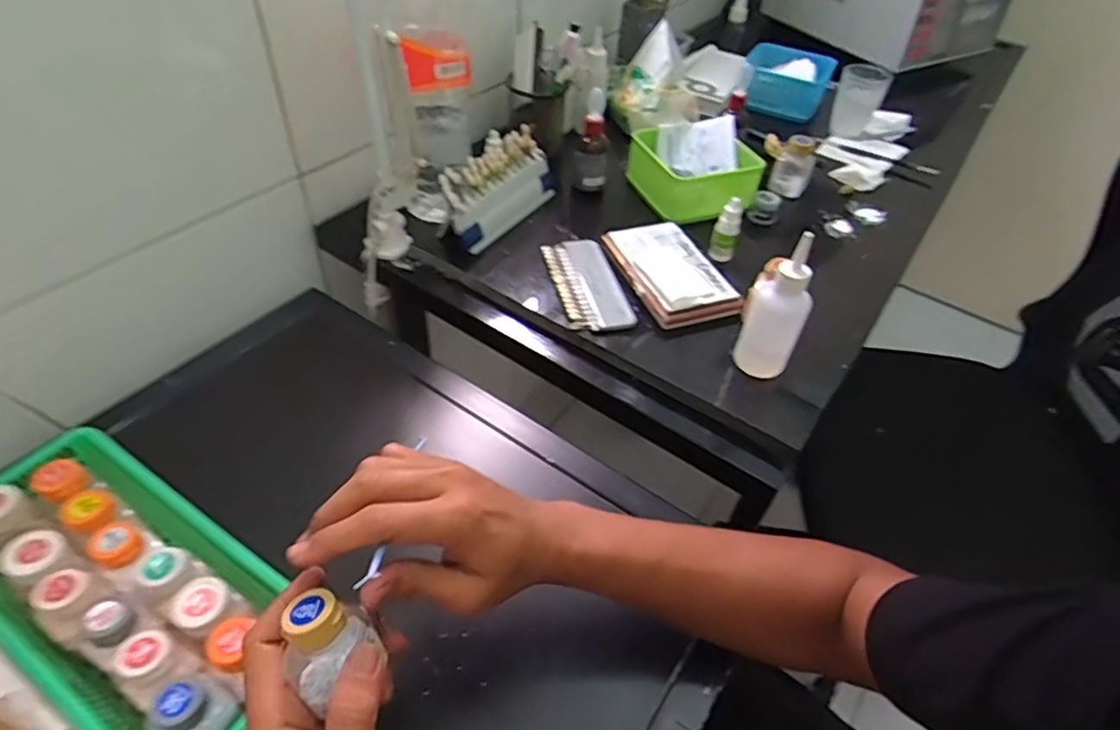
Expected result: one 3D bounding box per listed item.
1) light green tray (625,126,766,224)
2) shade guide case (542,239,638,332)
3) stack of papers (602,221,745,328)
[{"bbox_3d":[0.171,-0.241,0.805,0.162,0.077,0.107,30,51,21],"label":"light green tray"},{"bbox_3d":[0.029,-0.088,0.680,0.070,0.014,0.153,-10,48,-14],"label":"shade guide case"},{"bbox_3d":[0.121,-0.104,0.679,0.094,0.022,0.155,-13,49,-17],"label":"stack of papers"}]

